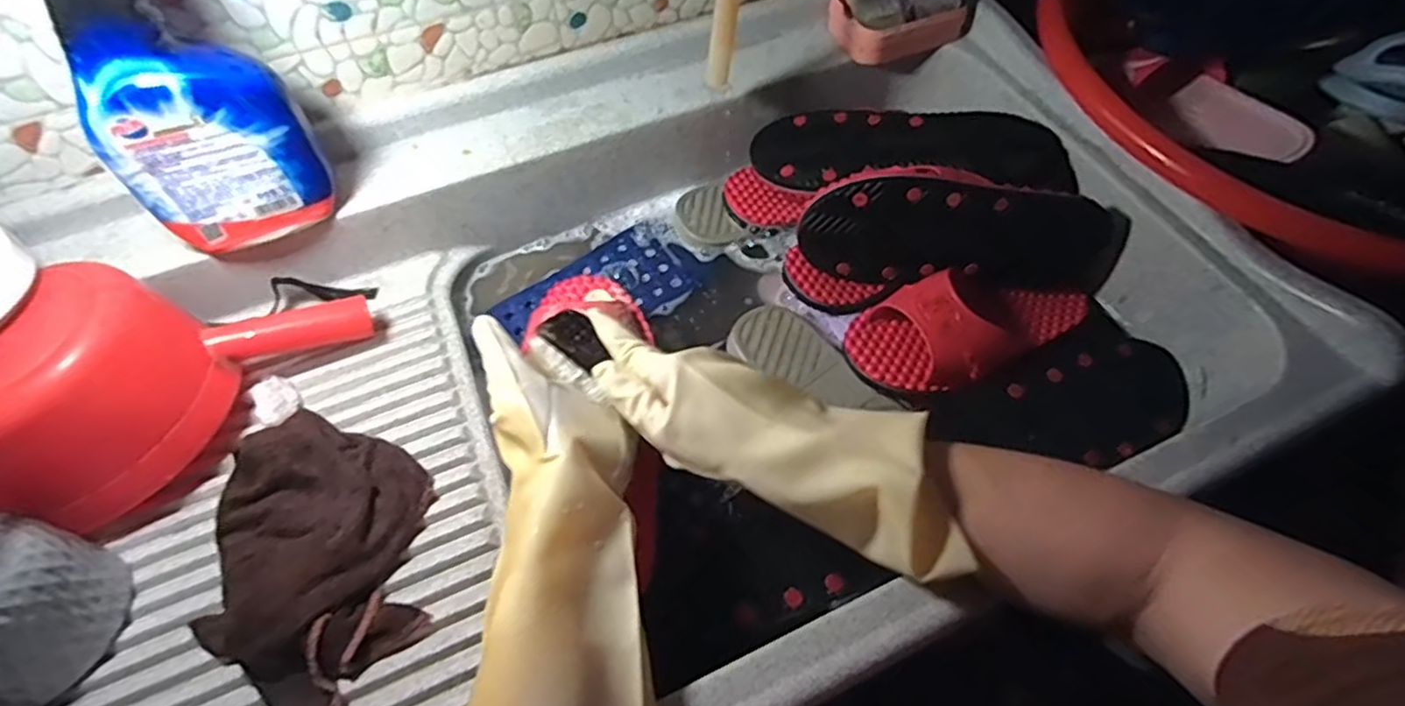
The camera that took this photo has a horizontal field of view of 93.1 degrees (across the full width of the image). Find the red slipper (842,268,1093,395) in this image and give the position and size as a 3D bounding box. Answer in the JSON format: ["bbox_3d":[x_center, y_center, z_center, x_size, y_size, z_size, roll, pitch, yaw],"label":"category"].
[{"bbox_3d":[0.232,-0.031,0.558,0.235,0.062,0.086,-21,61,-12],"label":"red slipper"}]

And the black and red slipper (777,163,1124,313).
[{"bbox_3d":[0.216,-0.098,0.574,0.278,0.110,0.068,-6,58,-3],"label":"black and red slipper"}]

